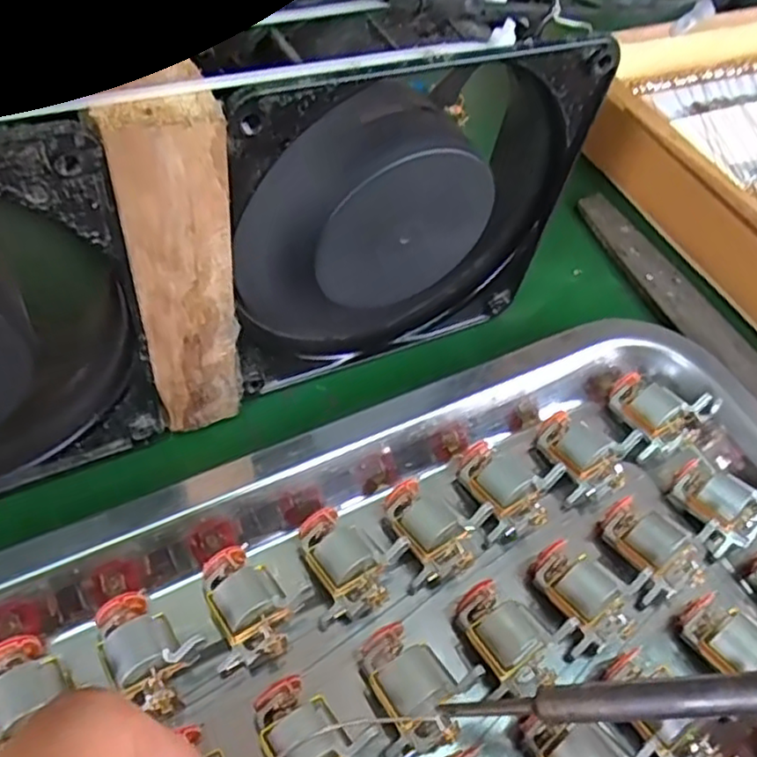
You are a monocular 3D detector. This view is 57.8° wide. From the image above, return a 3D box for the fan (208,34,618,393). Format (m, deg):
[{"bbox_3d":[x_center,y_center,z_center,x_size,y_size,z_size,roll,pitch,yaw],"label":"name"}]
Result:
[{"bbox_3d":[0.005,-0.050,0.224,0.118,0.124,0.035,-21,61,-21],"label":"fan"}]

